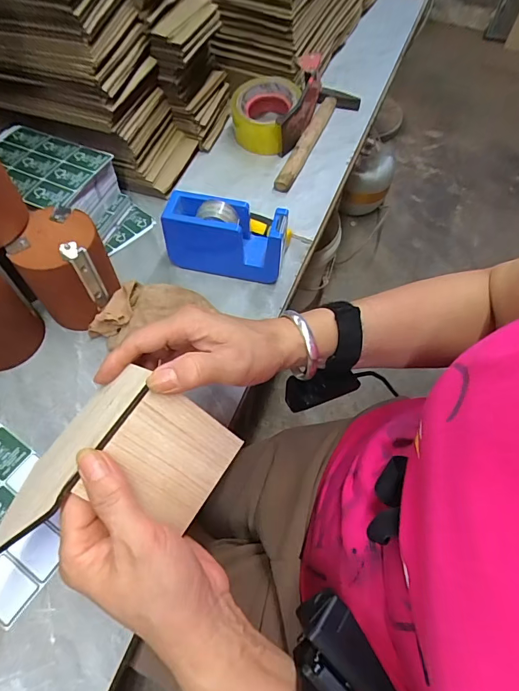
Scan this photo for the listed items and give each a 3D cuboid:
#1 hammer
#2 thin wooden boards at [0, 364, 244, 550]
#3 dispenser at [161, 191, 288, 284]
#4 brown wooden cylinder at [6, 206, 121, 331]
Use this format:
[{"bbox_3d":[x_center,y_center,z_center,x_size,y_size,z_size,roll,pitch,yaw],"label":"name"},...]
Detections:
[{"bbox_3d":[0.088,-0.306,0.597,0.068,0.032,0.236,20,59,9],"label":"hammer"},{"bbox_3d":[-0.097,0.095,0.291,0.101,0.071,0.141,44,70,-28],"label":"thin wooden boards"},{"bbox_3d":[-0.038,-0.120,0.456,0.131,0.083,0.053,7,58,1],"label":"dispenser"},{"bbox_3d":[-0.189,-0.073,0.407,0.081,0.103,0.074,2,58,-3],"label":"brown wooden cylinder"}]

